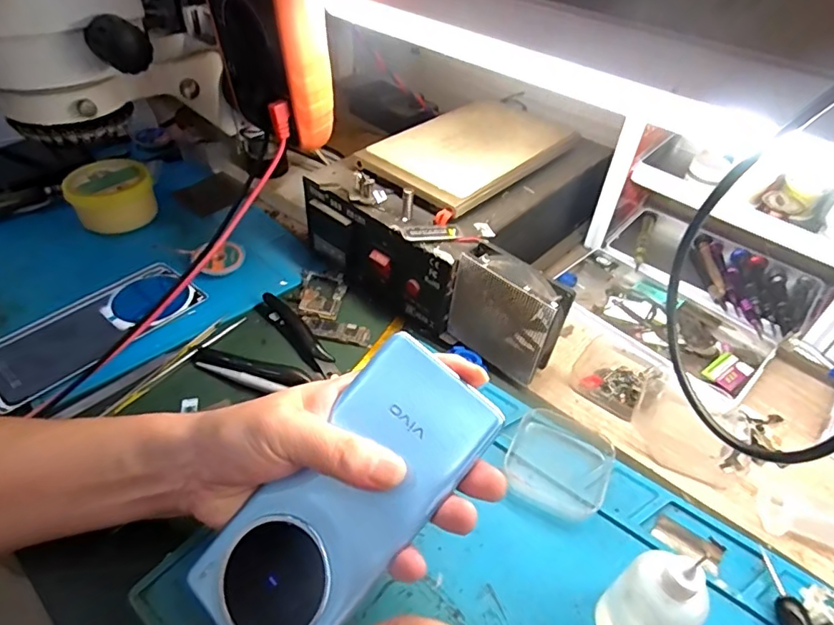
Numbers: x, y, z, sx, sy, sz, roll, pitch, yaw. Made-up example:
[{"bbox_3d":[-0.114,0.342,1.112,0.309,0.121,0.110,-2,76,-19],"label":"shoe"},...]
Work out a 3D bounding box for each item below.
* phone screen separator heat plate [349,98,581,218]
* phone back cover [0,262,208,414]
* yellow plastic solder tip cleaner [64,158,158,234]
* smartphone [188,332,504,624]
[{"bbox_3d":[0.051,-0.148,0.461,0.115,0.019,0.187,34,52,28],"label":"phone screen separator heat plate"},{"bbox_3d":[-0.261,0.012,0.408,0.077,0.009,0.160,29,50,24],"label":"phone back cover"},{"bbox_3d":[-0.304,-0.117,0.508,0.074,0.046,0.067,-25,51,-25],"label":"yellow plastic solder tip cleaner"},{"bbox_3d":[-0.035,0.092,0.249,0.071,0.006,0.163,39,83,20],"label":"smartphone"}]

